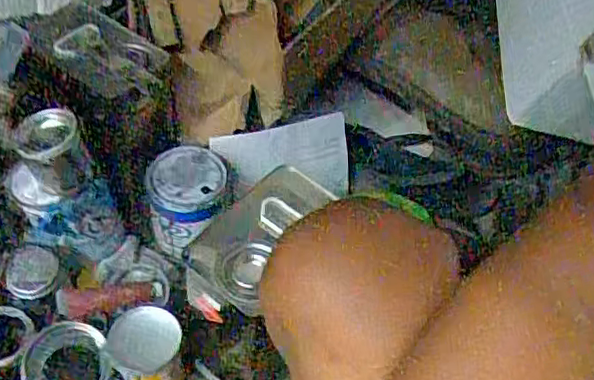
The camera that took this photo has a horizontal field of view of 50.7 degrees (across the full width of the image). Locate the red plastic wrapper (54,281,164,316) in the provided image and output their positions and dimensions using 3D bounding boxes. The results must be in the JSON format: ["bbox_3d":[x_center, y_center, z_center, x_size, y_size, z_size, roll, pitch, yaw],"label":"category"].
[{"bbox_3d":[-0.222,0.126,0.751,0.121,0.014,0.032,-5,51,-30],"label":"red plastic wrapper"}]

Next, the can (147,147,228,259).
[{"bbox_3d":[-0.148,0.010,0.849,0.097,0.120,0.105,3,52,-4],"label":"can"}]

